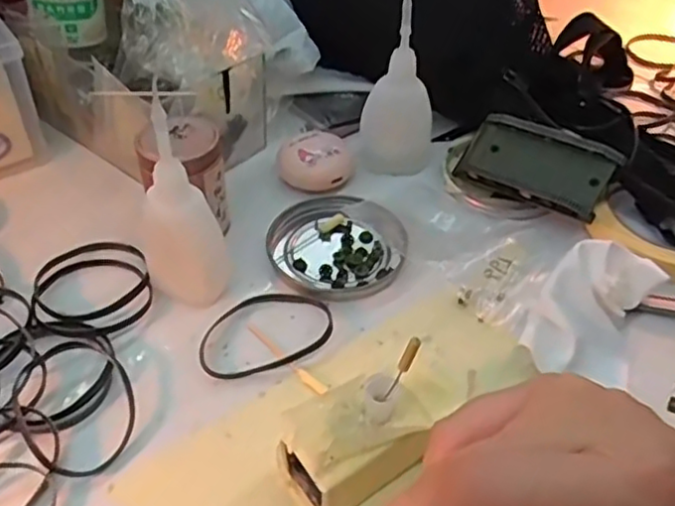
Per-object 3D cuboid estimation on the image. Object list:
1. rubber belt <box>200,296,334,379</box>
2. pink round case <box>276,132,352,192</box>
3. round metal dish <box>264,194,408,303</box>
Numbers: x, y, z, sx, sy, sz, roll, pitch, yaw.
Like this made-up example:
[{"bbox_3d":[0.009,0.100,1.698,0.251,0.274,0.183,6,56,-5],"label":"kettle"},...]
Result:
[{"bbox_3d":[-0.037,0.039,0.347,0.070,0.004,0.047,-12,46,-13],"label":"rubber belt"},{"bbox_3d":[-0.015,-0.059,0.433,0.045,0.019,0.044,0,44,0],"label":"pink round case"},{"bbox_3d":[0.000,-0.005,0.389,0.077,0.007,0.075,0,44,0],"label":"round metal dish"}]

